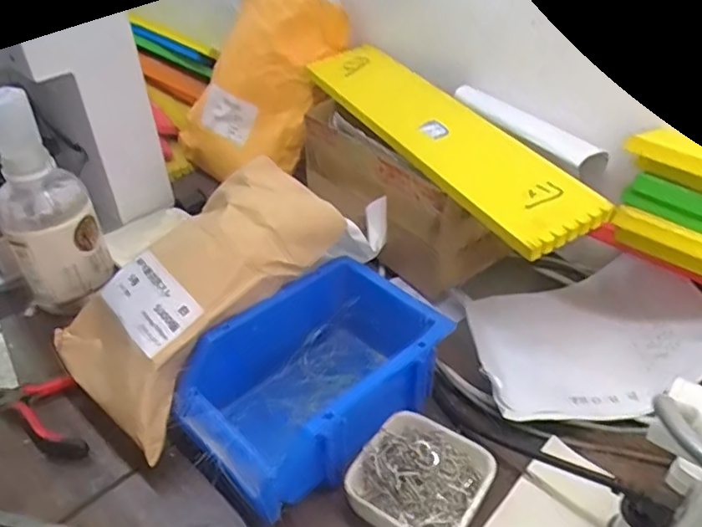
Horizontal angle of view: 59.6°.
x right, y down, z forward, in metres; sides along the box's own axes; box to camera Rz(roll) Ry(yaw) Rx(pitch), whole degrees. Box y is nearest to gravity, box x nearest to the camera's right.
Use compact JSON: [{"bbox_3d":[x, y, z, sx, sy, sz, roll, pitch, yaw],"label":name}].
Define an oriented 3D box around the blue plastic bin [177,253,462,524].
[{"bbox_3d":[-0.020,0.085,0.468,0.200,0.084,0.123,-30,46,-30],"label":"blue plastic bin"}]

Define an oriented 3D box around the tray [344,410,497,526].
[{"bbox_3d":[0.046,0.149,0.414,0.081,0.028,0.089,24,46,30],"label":"tray"}]

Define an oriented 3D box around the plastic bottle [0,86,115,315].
[{"bbox_3d":[-0.280,-0.051,0.561,0.075,0.179,0.100,-21,42,-22],"label":"plastic bottle"}]

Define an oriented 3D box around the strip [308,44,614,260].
[{"bbox_3d":[0.069,-0.121,0.545,0.082,0.013,0.348,-27,48,-18],"label":"strip"}]

